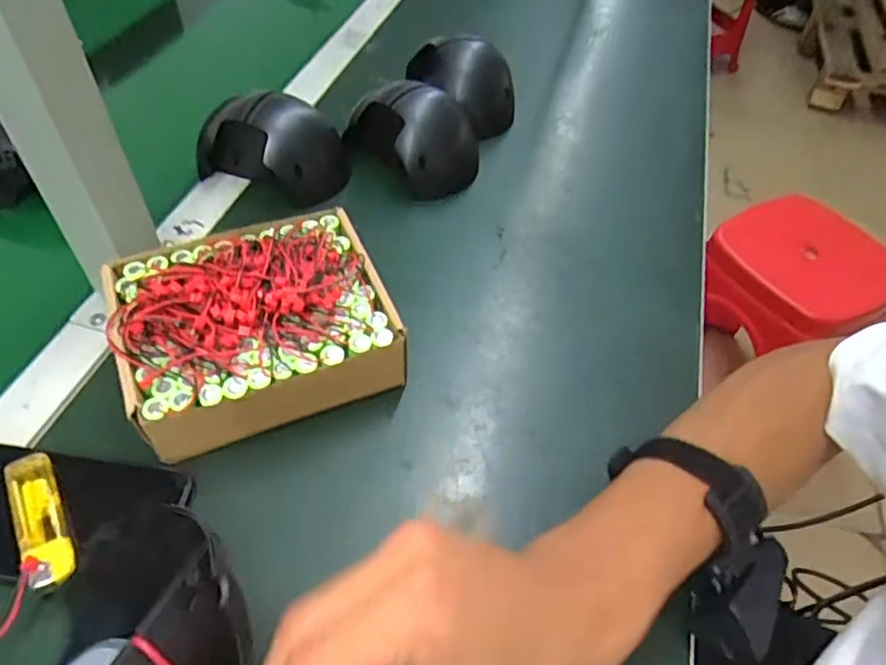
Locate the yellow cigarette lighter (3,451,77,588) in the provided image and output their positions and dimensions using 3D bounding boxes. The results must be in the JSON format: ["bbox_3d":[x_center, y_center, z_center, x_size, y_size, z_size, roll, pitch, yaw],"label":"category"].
[{"bbox_3d":[-0.216,0.100,0.336,0.023,0.010,0.082,-25,58,-23],"label":"yellow cigarette lighter"}]

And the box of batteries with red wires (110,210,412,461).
[{"bbox_3d":[-0.122,-0.010,0.408,0.164,0.066,0.141,-16,55,-18],"label":"box of batteries with red wires"}]

